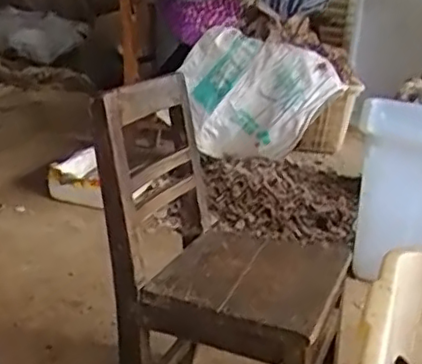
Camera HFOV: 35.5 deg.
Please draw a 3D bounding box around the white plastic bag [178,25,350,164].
[{"bbox_3d":[0.113,-0.273,1.954,0.404,0.417,0.110,42,5,3],"label":"white plastic bag"}]

